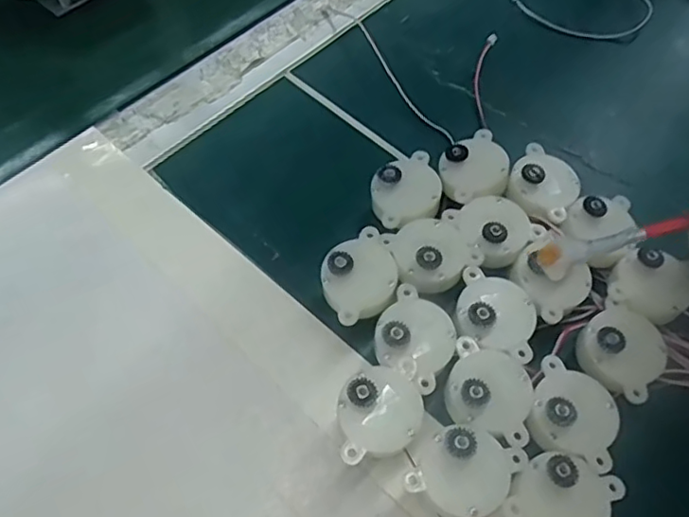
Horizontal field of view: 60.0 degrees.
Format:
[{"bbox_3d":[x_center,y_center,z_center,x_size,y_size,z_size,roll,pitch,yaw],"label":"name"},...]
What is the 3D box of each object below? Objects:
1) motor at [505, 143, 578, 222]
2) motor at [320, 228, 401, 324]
[{"bbox_3d":[0.093,-0.031,0.288,0.032,0.032,0.037,31,64,14],"label":"motor"},{"bbox_3d":[0.006,0.011,0.261,0.033,0.031,0.035,1,61,-2],"label":"motor"}]

